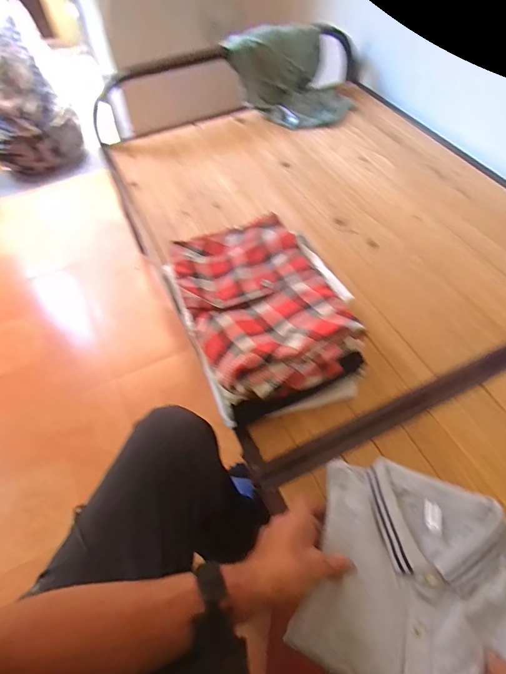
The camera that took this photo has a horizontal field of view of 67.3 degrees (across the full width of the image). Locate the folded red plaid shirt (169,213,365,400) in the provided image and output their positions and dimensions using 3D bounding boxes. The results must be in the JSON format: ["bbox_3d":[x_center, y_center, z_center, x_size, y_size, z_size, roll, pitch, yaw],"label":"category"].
[{"bbox_3d":[0.008,-0.060,0.573,0.207,0.035,0.304,-21,57,-11],"label":"folded red plaid shirt"}]

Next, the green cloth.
[{"bbox_3d":[0.120,-0.695,1.005,0.282,0.152,0.242,37,63,24],"label":"green cloth"}]

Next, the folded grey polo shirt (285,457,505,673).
[{"bbox_3d":[0.190,0.272,0.417,0.252,0.034,0.229,21,59,16],"label":"folded grey polo shirt"}]

